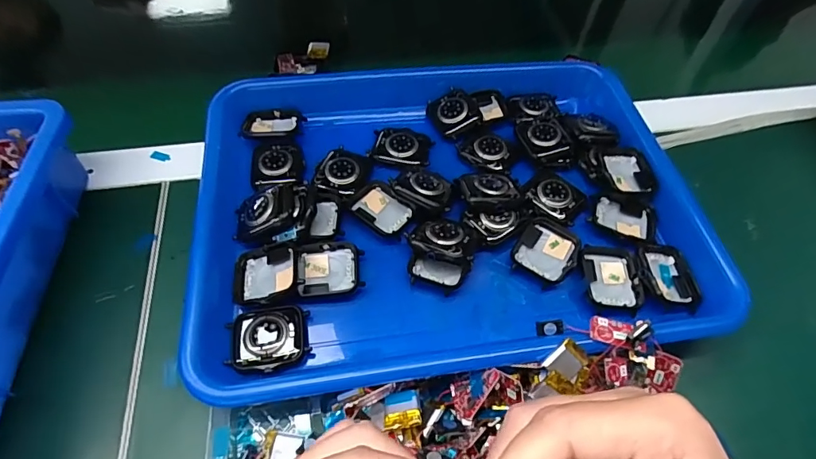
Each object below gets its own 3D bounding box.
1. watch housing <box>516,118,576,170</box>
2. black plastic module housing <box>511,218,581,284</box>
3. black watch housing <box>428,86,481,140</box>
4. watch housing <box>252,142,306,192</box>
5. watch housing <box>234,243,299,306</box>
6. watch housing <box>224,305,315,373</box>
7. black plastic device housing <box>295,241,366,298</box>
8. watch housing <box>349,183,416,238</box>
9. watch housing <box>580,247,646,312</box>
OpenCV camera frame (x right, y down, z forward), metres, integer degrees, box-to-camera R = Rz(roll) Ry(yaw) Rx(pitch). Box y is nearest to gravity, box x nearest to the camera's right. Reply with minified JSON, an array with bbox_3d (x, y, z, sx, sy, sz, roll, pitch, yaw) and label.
[{"bbox_3d":[0.106,-0.068,0.348,0.036,0.015,0.046,-10,57,-9],"label":"watch housing"},{"bbox_3d":[0.092,0.014,0.301,0.038,0.010,0.044,28,59,16],"label":"black plastic module housing"},{"bbox_3d":[0.037,-0.093,0.360,0.037,0.006,0.041,-35,64,3],"label":"black watch housing"},{"bbox_3d":[-0.095,-0.050,0.329,0.038,0.008,0.044,-6,56,-6],"label":"watch housing"},{"bbox_3d":[-0.086,0.027,0.275,0.038,0.013,0.039,-9,56,-8],"label":"watch housing"},{"bbox_3d":[-0.079,0.060,0.257,0.043,0.008,0.036,-8,56,-7],"label":"watch housing"},{"bbox_3d":[-0.049,0.023,0.283,0.040,0.016,0.033,-5,56,-5],"label":"black plastic device housing"},{"bbox_3d":[-0.017,-0.014,0.312,0.040,0.011,0.035,36,62,21],"label":"watch housing"},{"bbox_3d":[0.130,0.030,0.291,0.035,0.007,0.042,-1,56,-2],"label":"watch housing"}]

